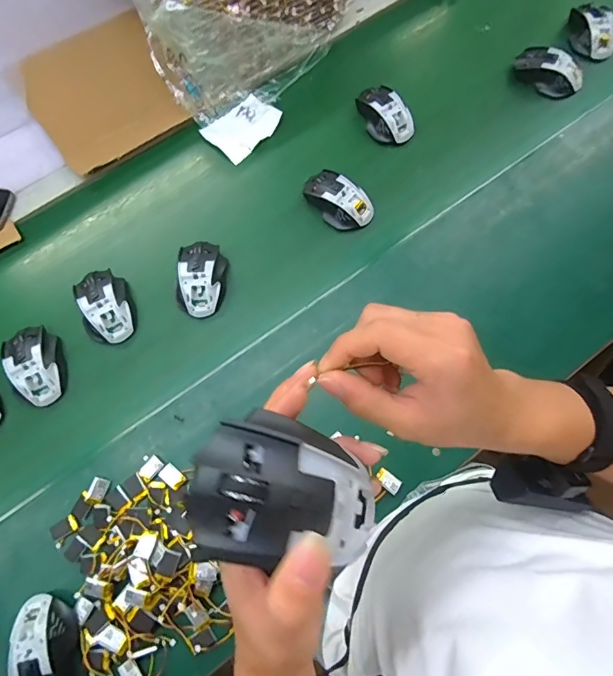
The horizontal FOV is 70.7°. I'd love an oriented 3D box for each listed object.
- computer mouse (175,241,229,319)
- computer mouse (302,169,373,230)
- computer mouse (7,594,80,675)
[{"bbox_3d":[-0.156,-0.090,0.637,0.064,0.031,0.113,-2,73,1],"label":"computer mouse"},{"bbox_3d":[0.051,-0.212,0.682,0.113,0.050,0.069,42,77,13],"label":"computer mouse"},{"bbox_3d":[-0.301,0.364,0.498,0.070,0.035,0.114,-10,71,1],"label":"computer mouse"}]

